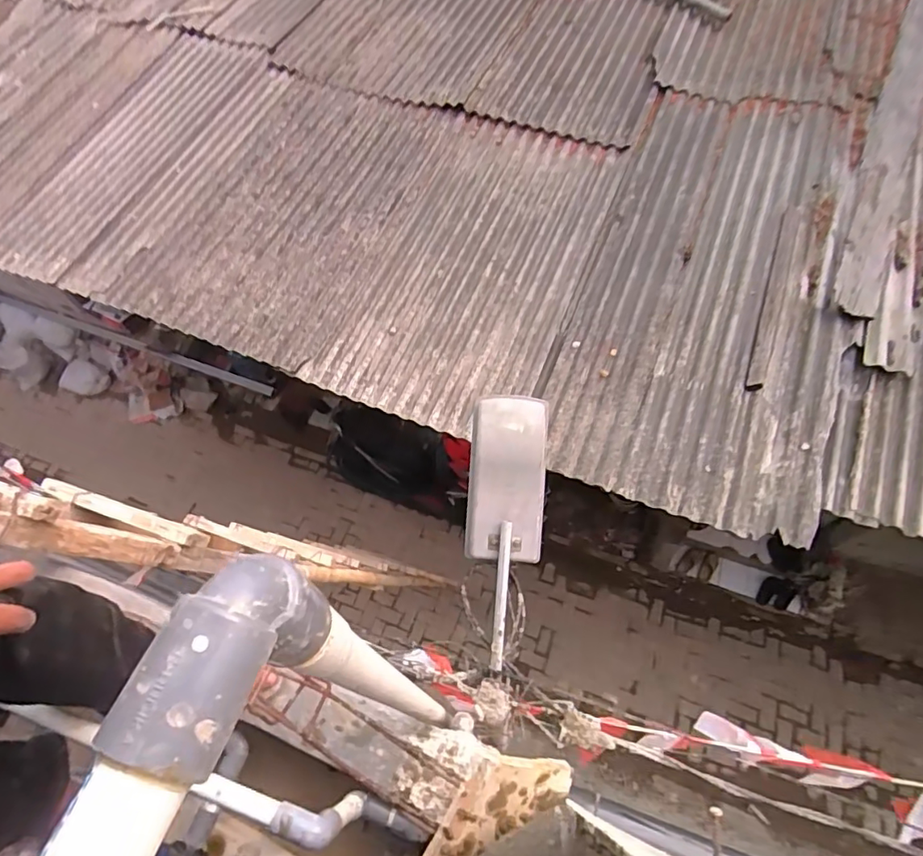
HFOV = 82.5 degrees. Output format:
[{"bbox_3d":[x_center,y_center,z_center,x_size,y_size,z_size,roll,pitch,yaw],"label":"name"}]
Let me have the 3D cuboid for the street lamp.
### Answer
[{"bbox_3d":[0.076,0.183,0.971,0.141,0.069,0.490,4,87,4],"label":"street lamp"}]

